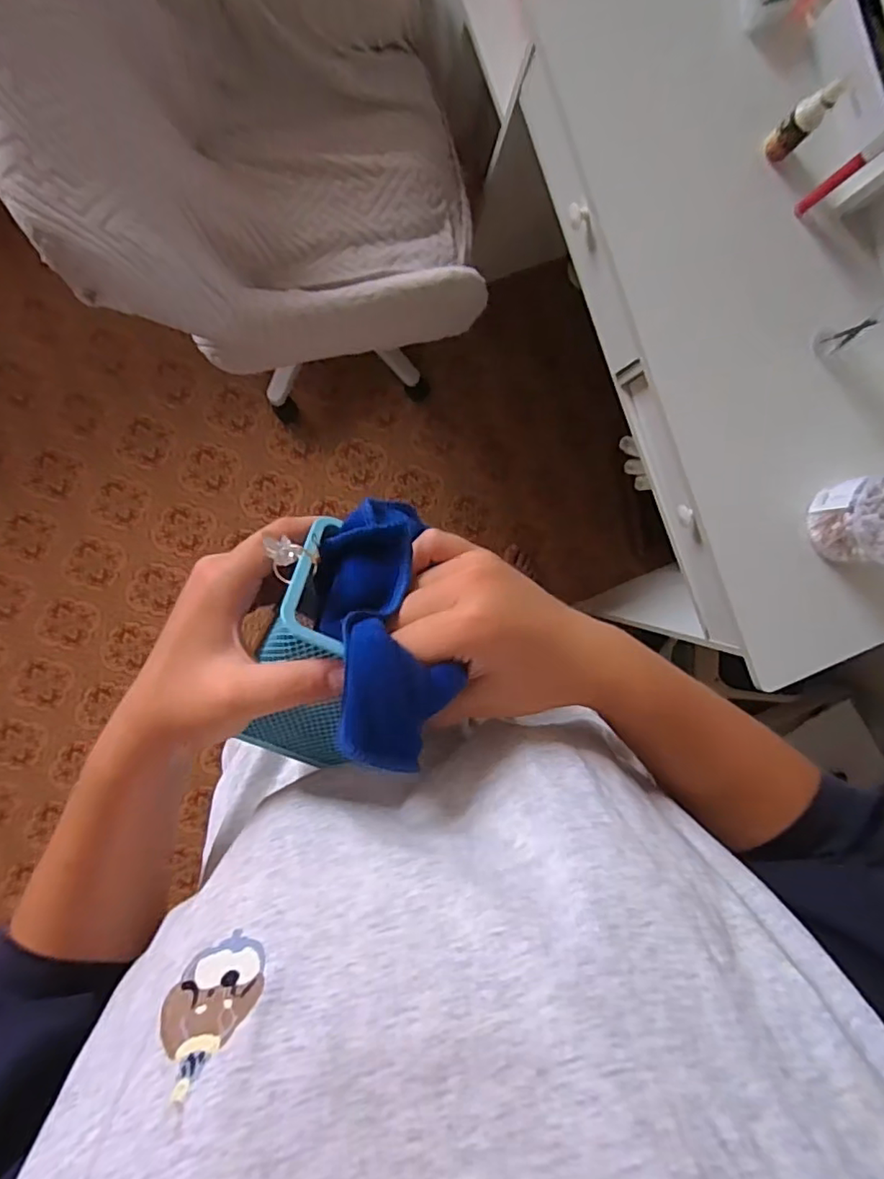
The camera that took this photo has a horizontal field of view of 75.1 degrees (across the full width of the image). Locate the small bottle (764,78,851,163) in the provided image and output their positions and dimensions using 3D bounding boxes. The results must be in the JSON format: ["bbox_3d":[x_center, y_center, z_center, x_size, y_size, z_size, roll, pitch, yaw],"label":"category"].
[{"bbox_3d":[0.368,-0.478,0.583,0.022,0.081,0.029,-24,96,-5],"label":"small bottle"}]

